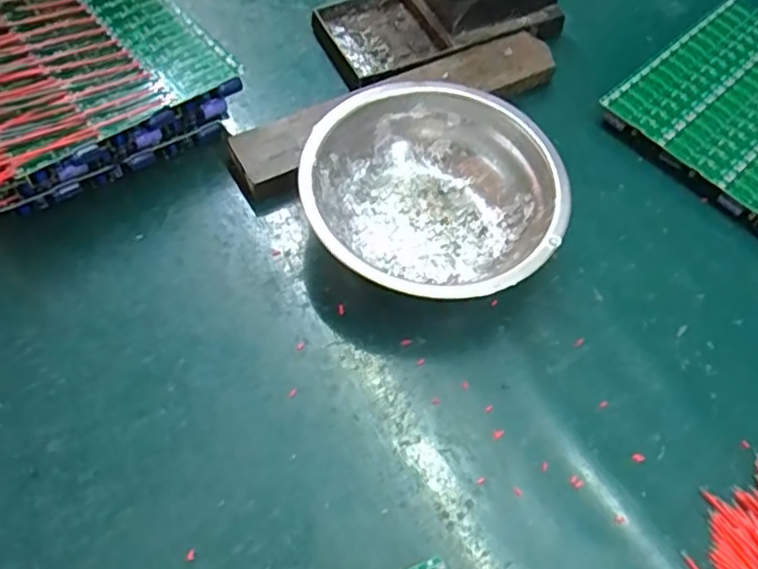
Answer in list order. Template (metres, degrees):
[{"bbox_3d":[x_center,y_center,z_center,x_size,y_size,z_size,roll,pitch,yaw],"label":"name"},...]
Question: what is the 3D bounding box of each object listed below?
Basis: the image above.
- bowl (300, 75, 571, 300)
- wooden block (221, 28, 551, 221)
[{"bbox_3d":[0.026,-0.043,0.334,0.122,0.041,0.125,2,60,-3],"label":"bowl"},{"bbox_3d":[0.013,-0.100,0.375,0.202,0.019,0.042,-25,64,-17],"label":"wooden block"}]

